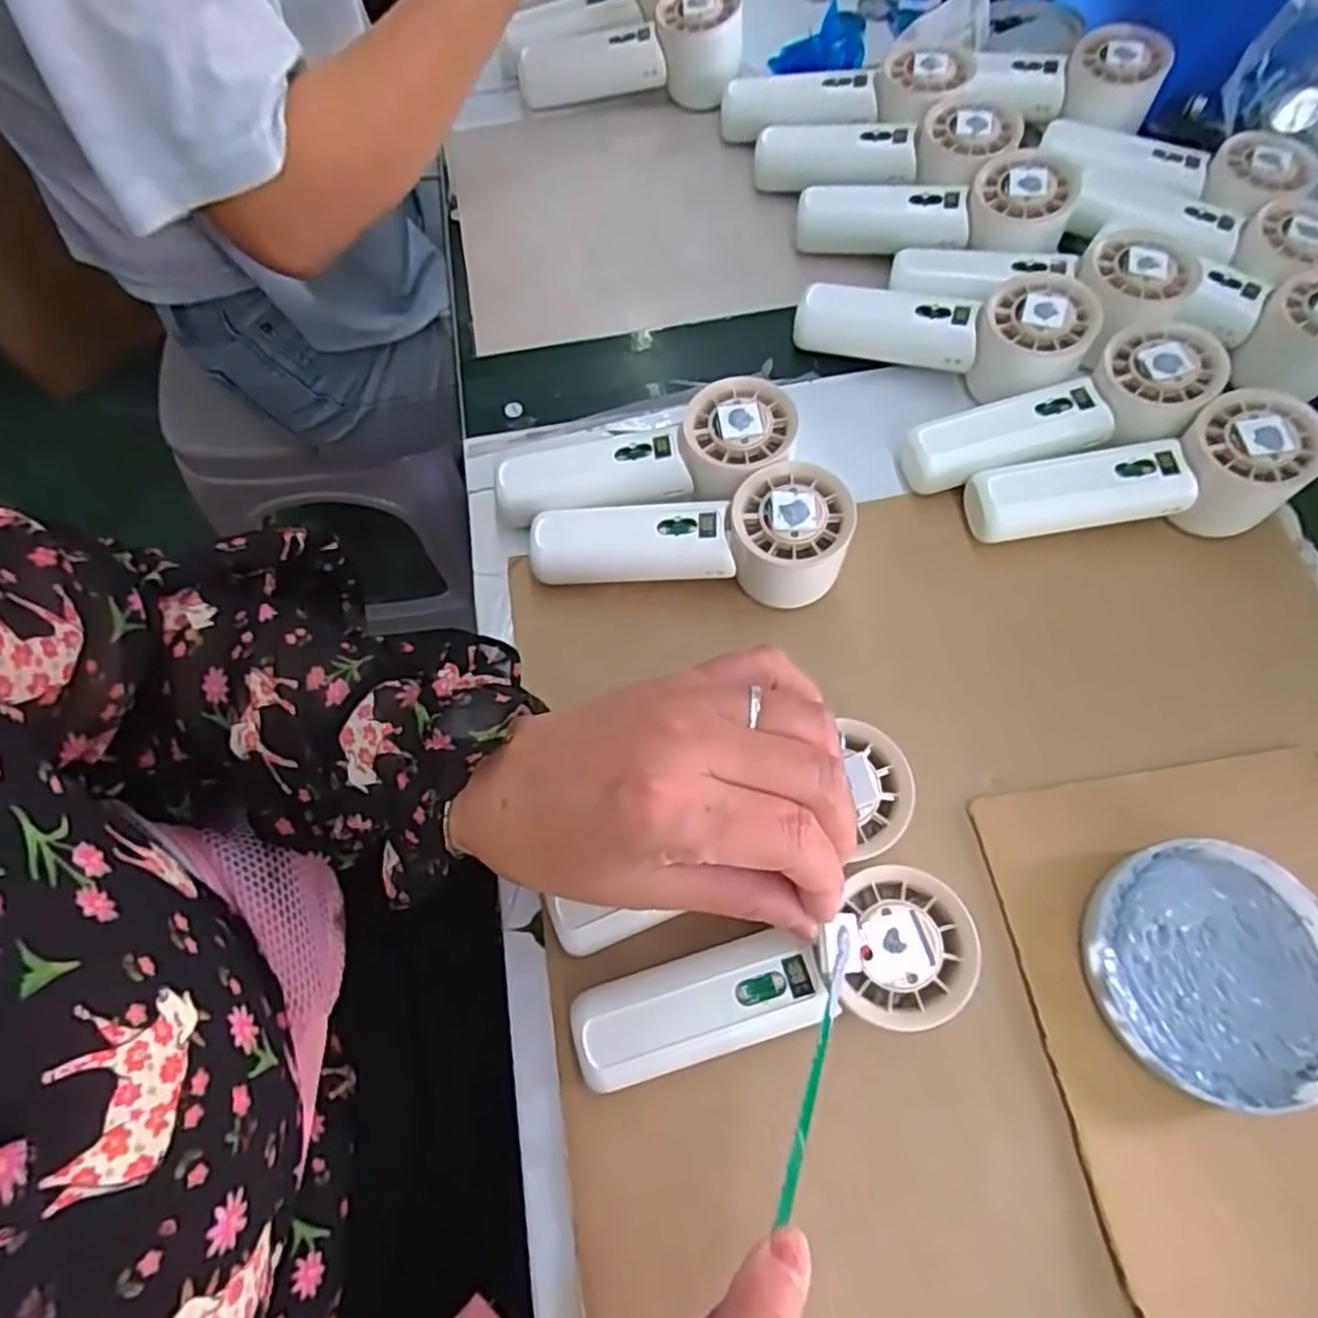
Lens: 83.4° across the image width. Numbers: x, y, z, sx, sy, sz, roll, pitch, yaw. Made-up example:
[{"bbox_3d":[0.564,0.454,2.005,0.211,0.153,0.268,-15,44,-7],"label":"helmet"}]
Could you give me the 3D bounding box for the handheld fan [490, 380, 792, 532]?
[{"bbox_3d":[-0.007,-0.095,0.389,0.152,0.056,0.056,-13,68,-4],"label":"handheld fan"}]

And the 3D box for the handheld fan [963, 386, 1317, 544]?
[{"bbox_3d":[0.243,-0.089,0.378,0.154,0.054,0.052,-9,68,-2],"label":"handheld fan"}]

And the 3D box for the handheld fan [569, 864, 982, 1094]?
[{"bbox_3d":[0.042,0.128,0.295,0.152,0.051,0.052,-13,68,-4],"label":"handheld fan"}]

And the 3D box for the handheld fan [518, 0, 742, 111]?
[{"bbox_3d":[-0.019,-0.427,0.527,0.159,0.069,0.067,3,67,17],"label":"handheld fan"}]

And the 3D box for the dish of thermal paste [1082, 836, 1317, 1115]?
[{"bbox_3d":[0.233,0.130,0.309,0.097,0.015,0.101,-1,68,1],"label":"dish of thermal paste"}]

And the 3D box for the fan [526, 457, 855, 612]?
[{"bbox_3d":[0.014,-0.054,0.371,0.156,0.055,0.057,-6,68,-1],"label":"fan"}]

